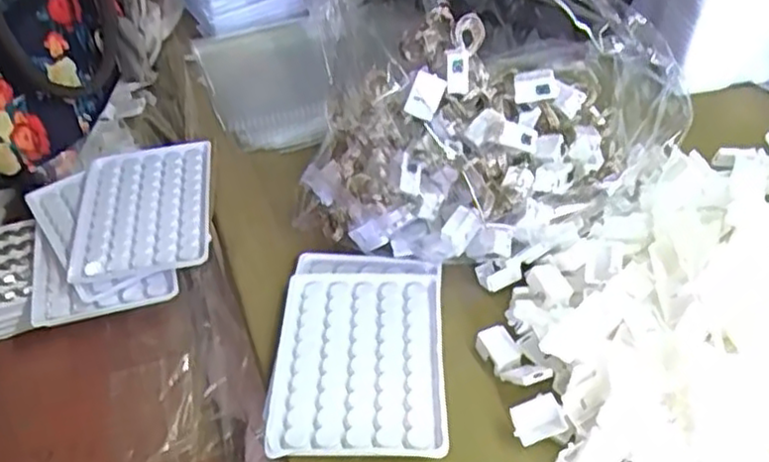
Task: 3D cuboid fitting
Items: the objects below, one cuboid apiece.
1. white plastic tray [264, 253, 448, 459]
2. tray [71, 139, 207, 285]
[{"bbox_3d":[-0.013,0.067,0.423,0.094,0.015,0.145,-1,44,3],"label":"white plastic tray"},{"bbox_3d":[-0.175,-0.021,0.522,0.092,0.012,0.122,-8,44,-5],"label":"tray"}]

